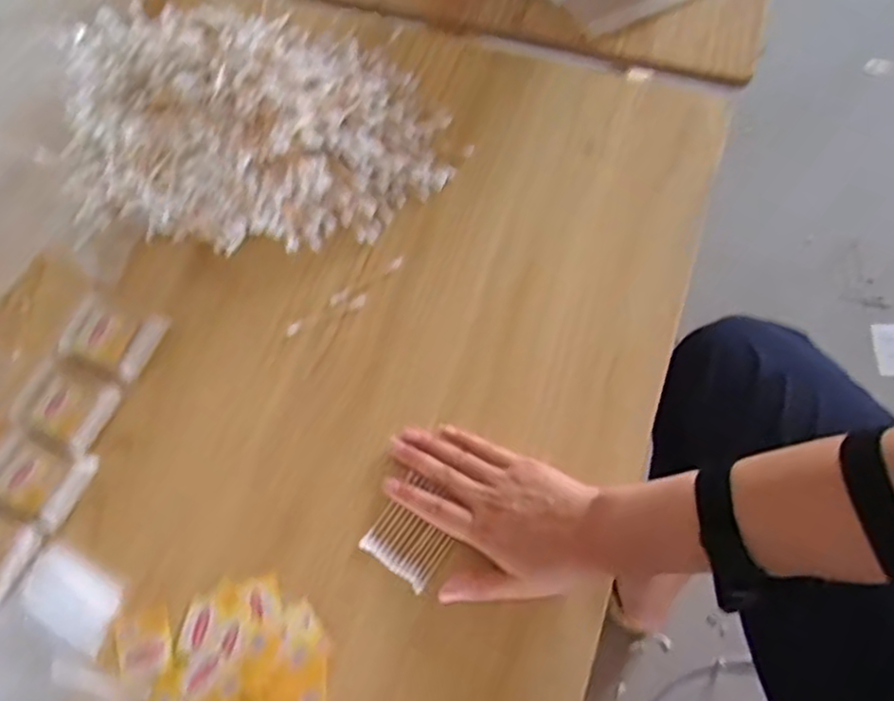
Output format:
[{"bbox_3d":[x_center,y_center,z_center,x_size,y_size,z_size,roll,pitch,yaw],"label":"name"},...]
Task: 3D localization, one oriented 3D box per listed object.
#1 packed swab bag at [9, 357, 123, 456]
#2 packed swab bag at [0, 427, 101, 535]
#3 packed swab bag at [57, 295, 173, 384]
[{"bbox_3d":[-0.314,0.044,0.594,0.088,0.011,0.057,24,69,13],"label":"packed swab bag"},{"bbox_3d":[-0.325,0.098,0.567,0.082,0.015,0.059,21,68,12],"label":"packed swab bag"},{"bbox_3d":[-0.283,-0.014,0.611,0.087,0.005,0.057,22,68,13],"label":"packed swab bag"}]

